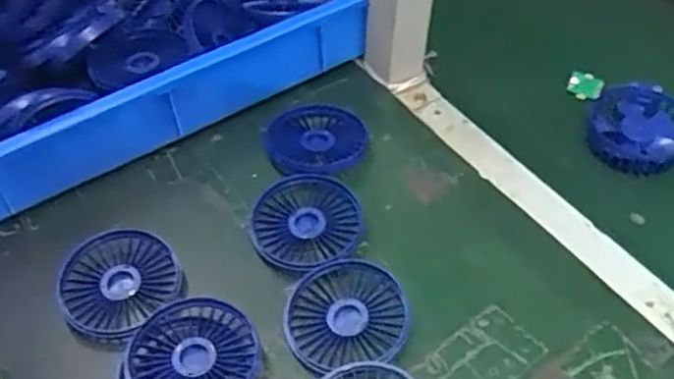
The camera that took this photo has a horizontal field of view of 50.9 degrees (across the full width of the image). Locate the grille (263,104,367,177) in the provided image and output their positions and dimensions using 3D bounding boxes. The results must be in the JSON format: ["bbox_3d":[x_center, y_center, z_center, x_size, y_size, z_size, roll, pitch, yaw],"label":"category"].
[{"bbox_3d":[-0.019,-0.045,0.624,0.086,0.009,0.080,0,50,0],"label":"grille"}]

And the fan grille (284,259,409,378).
[{"bbox_3d":[0.005,0.088,0.506,0.083,0.011,0.085,0,50,0],"label":"fan grille"}]

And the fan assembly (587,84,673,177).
[{"bbox_3d":[0.273,-0.056,0.641,0.084,0.027,0.092,0,50,0],"label":"fan assembly"}]

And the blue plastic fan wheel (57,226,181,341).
[{"bbox_3d":[-0.163,0.071,0.533,0.085,0.022,0.087,0,50,0],"label":"blue plastic fan wheel"}]

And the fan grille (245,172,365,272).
[{"bbox_3d":[-0.023,0.023,0.563,0.085,0.008,0.088,34,58,25],"label":"fan grille"}]

